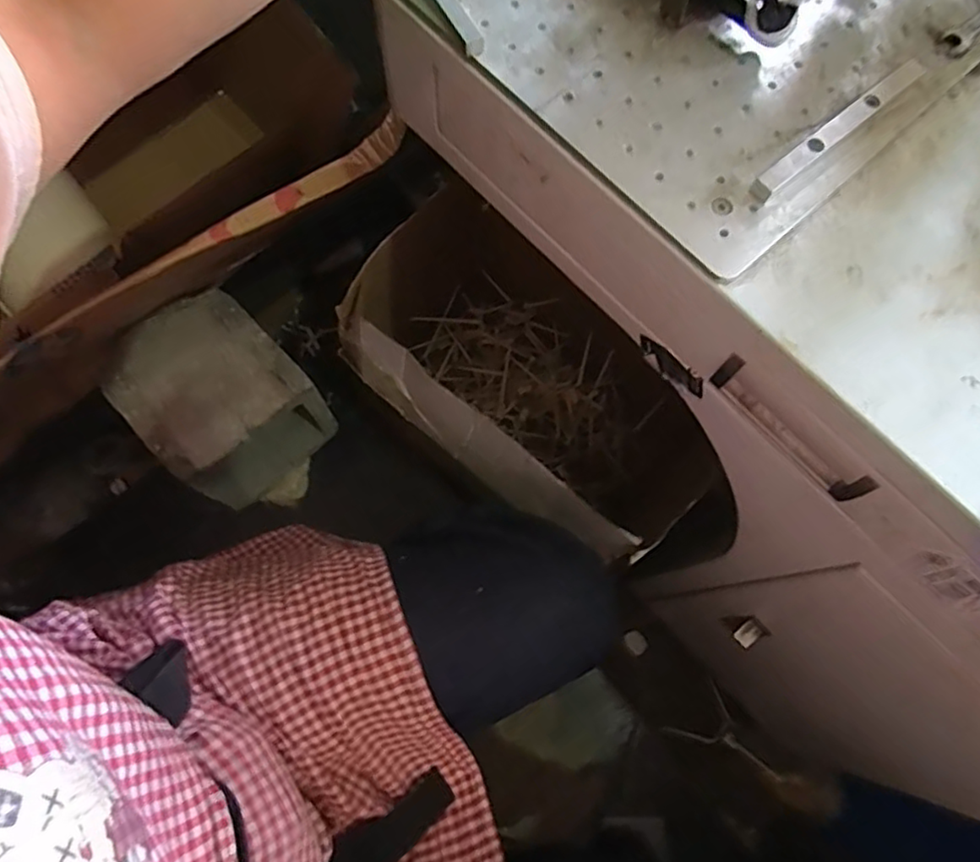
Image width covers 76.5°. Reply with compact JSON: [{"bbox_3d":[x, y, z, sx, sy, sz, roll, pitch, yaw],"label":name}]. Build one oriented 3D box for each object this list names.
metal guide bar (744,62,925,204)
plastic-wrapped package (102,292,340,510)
[{"bbox_3d":[0.203,-0.175,0.361,0.138,0.012,0.013,-38,76,-11],"label":"metal guide bar"},{"bbox_3d":[-0.341,-0.029,0.830,0.198,0.221,0.181,44,77,12],"label":"plastic-wrapped package"}]

